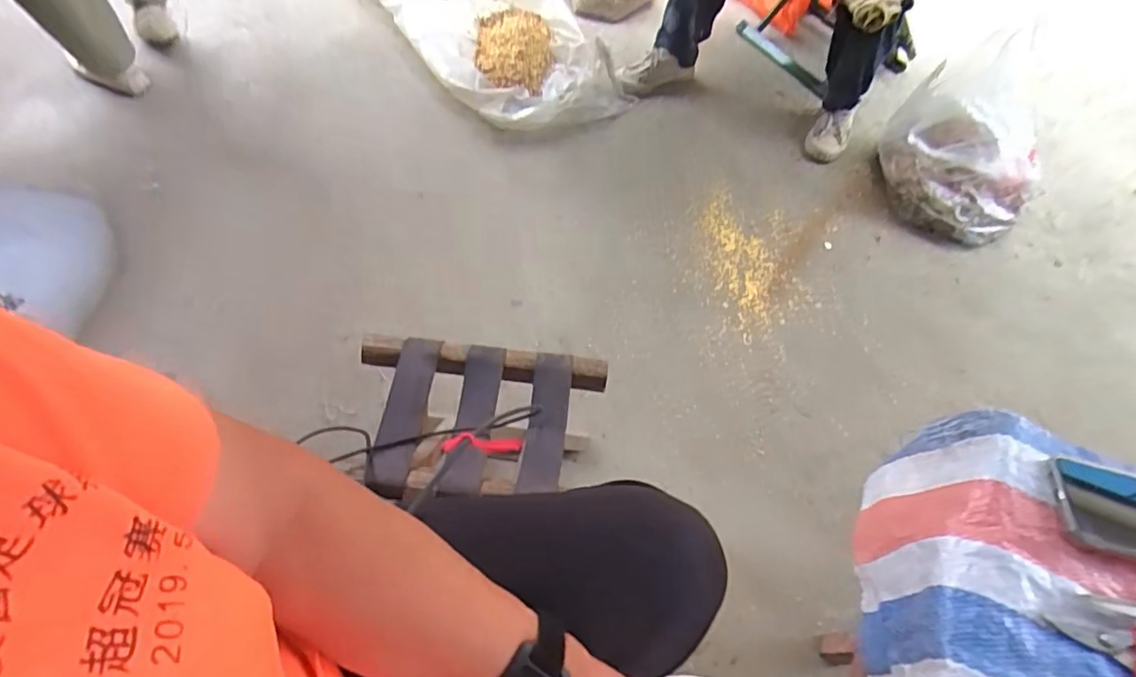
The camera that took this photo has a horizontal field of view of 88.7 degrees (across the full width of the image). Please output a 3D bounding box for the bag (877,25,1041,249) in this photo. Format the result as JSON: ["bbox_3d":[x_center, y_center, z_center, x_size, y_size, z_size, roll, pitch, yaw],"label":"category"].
[{"bbox_3d":[0.927,-0.450,1.325,0.345,0.284,0.359,35,61,15],"label":"bag"}]

